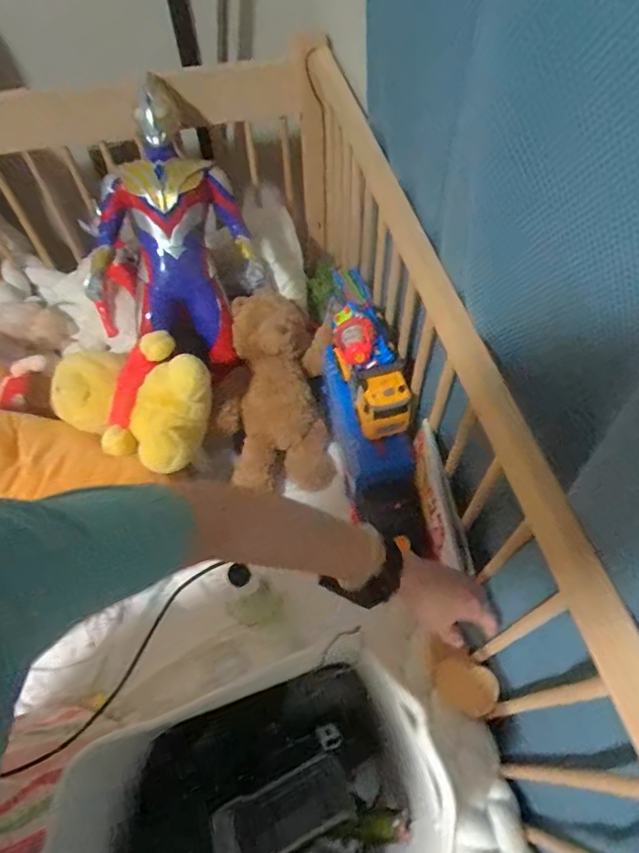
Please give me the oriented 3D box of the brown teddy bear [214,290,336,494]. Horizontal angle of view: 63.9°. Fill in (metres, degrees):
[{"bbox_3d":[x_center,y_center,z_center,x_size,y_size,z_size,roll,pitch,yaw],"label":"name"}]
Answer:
[{"bbox_3d":[-0.083,-0.065,0.978,0.211,0.140,0.367,-2,97,0],"label":"brown teddy bear"}]

